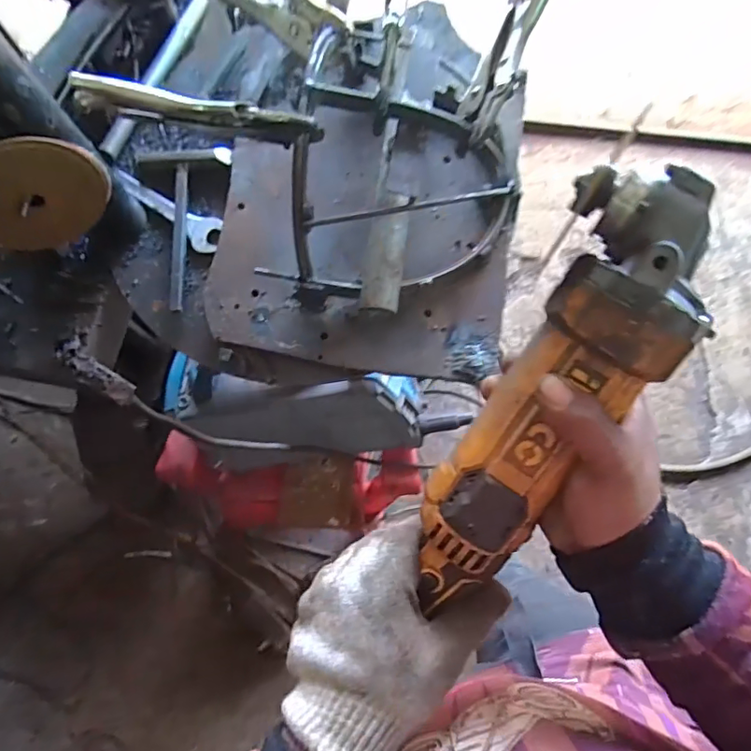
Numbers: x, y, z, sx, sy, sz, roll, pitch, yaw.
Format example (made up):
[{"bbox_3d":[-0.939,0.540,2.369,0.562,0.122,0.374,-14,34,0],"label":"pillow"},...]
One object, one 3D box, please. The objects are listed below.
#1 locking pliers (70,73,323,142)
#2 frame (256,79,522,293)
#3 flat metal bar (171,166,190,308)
[{"bbox_3d":[-0.131,-0.199,0.397,0.174,0.042,0.015,6,78,5],"label":"locking pliers"},{"bbox_3d":[0.020,-0.155,0.460,0.229,0.126,0.140,-5,77,3],"label":"frame"},{"bbox_3d":[-0.198,-0.141,0.536,0.013,0.011,0.161,-4,77,3],"label":"flat metal bar"}]

